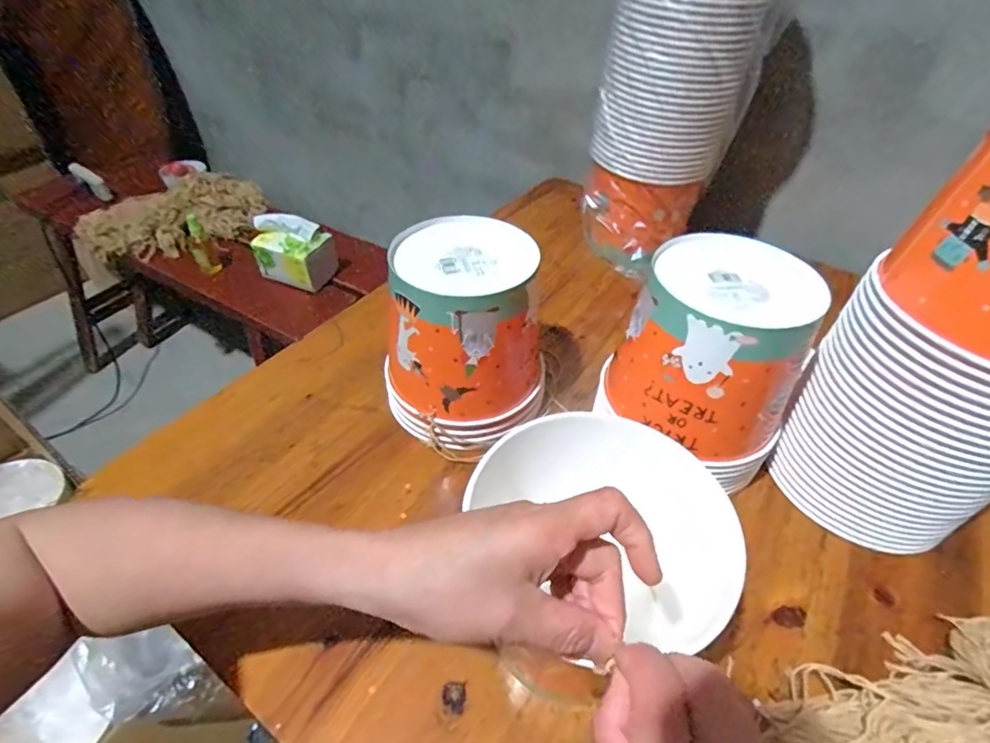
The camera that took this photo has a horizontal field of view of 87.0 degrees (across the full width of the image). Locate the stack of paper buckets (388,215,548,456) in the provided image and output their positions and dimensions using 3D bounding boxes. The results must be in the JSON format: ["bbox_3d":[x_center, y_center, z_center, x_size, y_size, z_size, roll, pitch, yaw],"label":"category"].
[{"bbox_3d":[-0.025,-0.034,0.506,0.145,0.175,0.145,1,44,-1],"label":"stack of paper buckets"}]

